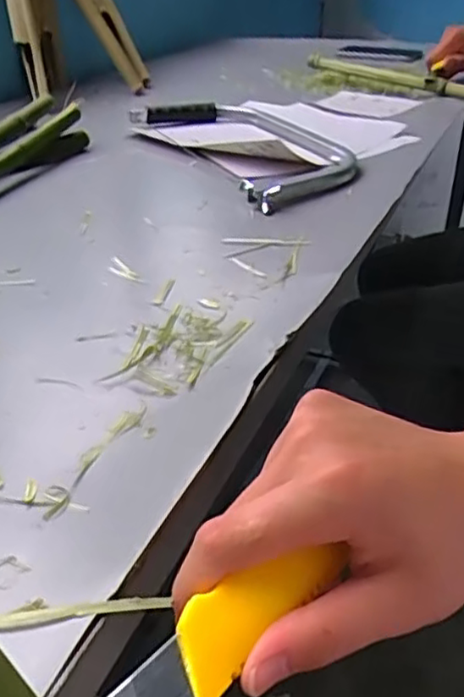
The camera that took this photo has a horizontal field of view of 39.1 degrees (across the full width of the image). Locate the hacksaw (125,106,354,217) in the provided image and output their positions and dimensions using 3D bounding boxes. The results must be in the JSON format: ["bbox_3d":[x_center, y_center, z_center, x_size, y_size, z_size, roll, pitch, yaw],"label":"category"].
[{"bbox_3d":[0.010,-0.236,0.750,0.154,0.024,0.382,-16,36,-22],"label":"hacksaw"}]

